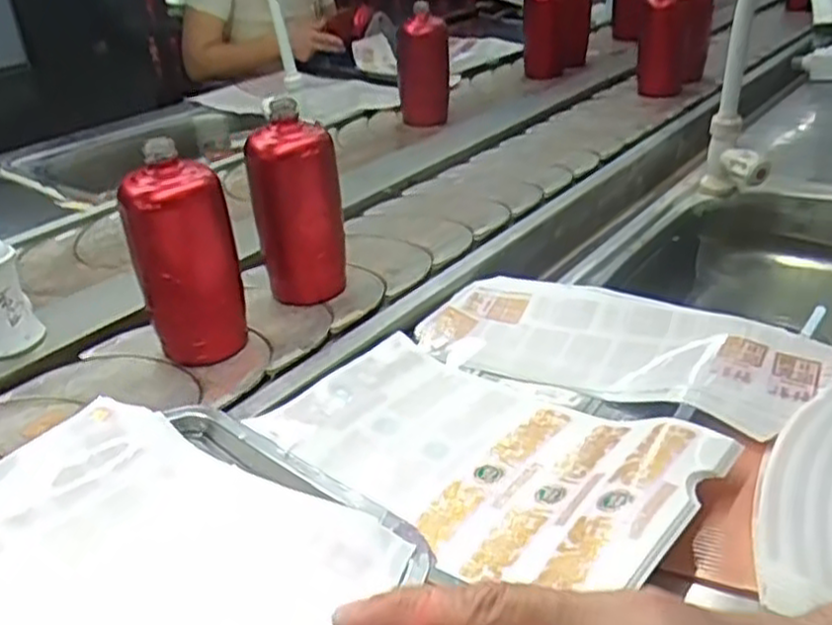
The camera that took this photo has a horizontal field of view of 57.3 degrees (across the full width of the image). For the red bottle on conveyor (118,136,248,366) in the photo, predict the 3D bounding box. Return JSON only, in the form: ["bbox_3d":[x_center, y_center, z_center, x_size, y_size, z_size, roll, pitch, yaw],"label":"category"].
[{"bbox_3d":[-0.197,-0.042,0.650,0.061,0.170,0.069,17,36,33],"label":"red bottle on conveyor"}]

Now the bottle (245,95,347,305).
[{"bbox_3d":[-0.118,-0.108,0.751,0.079,0.180,0.062,-10,30,-10],"label":"bottle"}]

